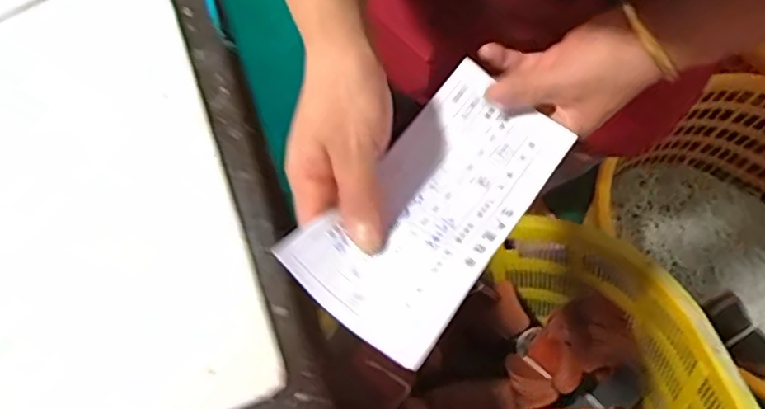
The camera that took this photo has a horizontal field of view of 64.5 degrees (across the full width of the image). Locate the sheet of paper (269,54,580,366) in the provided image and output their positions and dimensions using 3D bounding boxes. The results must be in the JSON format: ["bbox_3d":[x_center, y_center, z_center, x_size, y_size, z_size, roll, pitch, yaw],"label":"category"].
[{"bbox_3d":[0.035,-0.003,0.371,0.093,0.021,0.199,35,56,12],"label":"sheet of paper"}]

